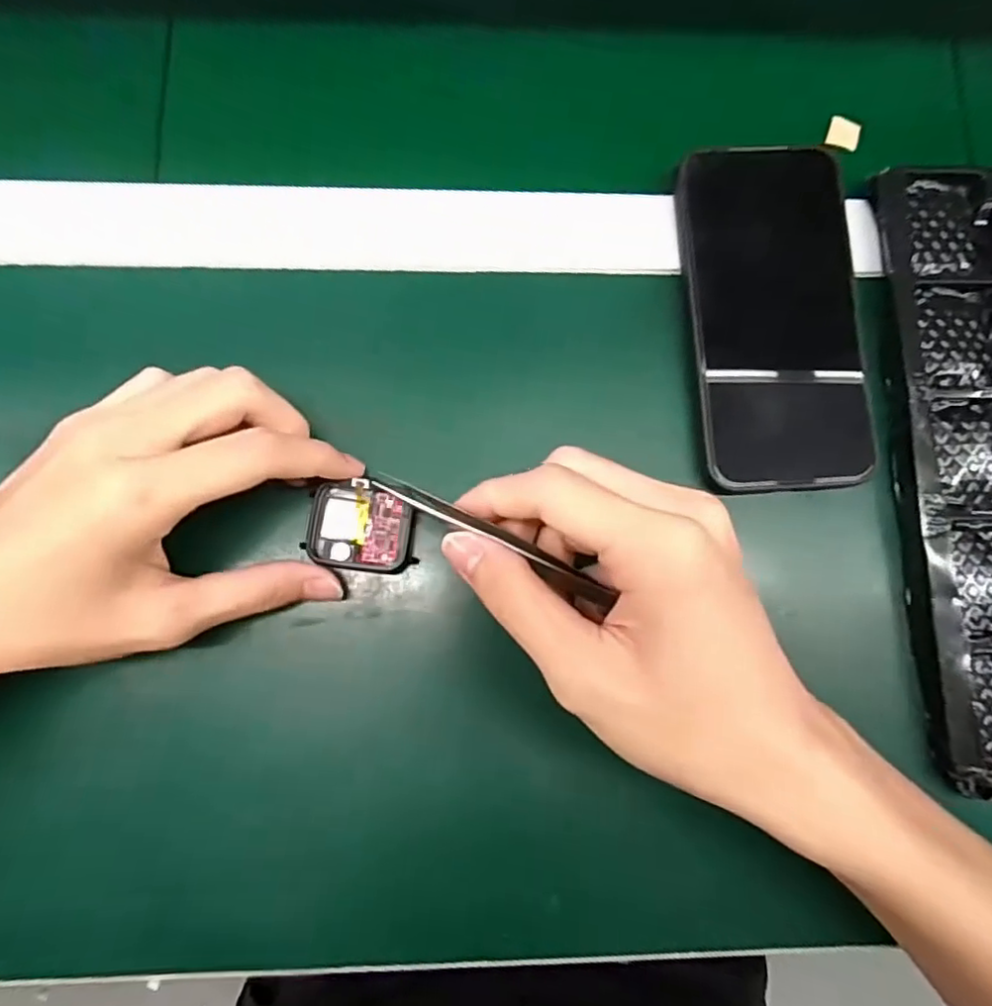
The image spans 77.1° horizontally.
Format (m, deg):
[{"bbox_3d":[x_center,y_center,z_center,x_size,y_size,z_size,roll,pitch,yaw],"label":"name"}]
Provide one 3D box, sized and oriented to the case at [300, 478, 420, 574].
[{"bbox_3d":[-0.057,0.010,0.267,0.045,0.005,0.037,7,81,-2],"label":"case"}]

